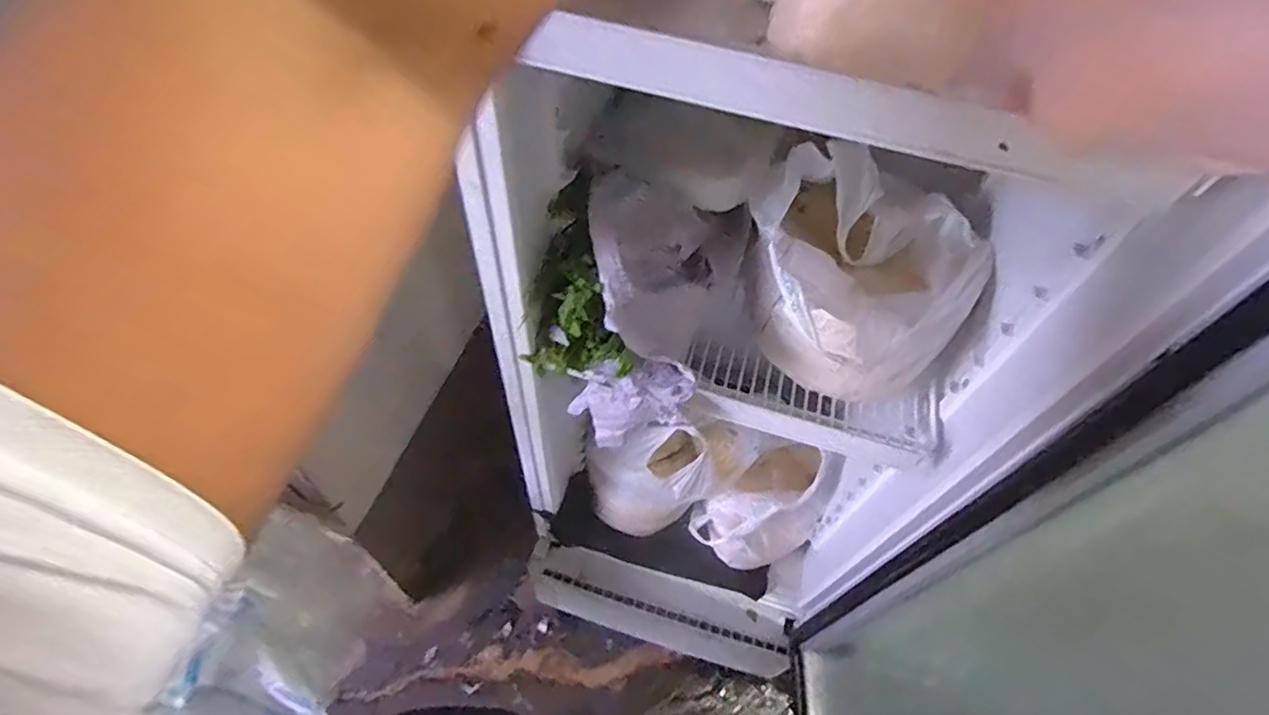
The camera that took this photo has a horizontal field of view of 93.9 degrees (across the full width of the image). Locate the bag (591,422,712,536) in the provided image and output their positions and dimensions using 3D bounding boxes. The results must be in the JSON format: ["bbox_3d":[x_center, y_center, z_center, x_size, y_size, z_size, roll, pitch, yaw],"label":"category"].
[{"bbox_3d":[0.020,0.188,0.953,0.165,0.262,0.113,-10,54,-11],"label":"bag"}]

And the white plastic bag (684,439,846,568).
[{"bbox_3d":[0.232,0.240,0.999,0.239,0.162,0.149,-30,60,-24],"label":"white plastic bag"}]

